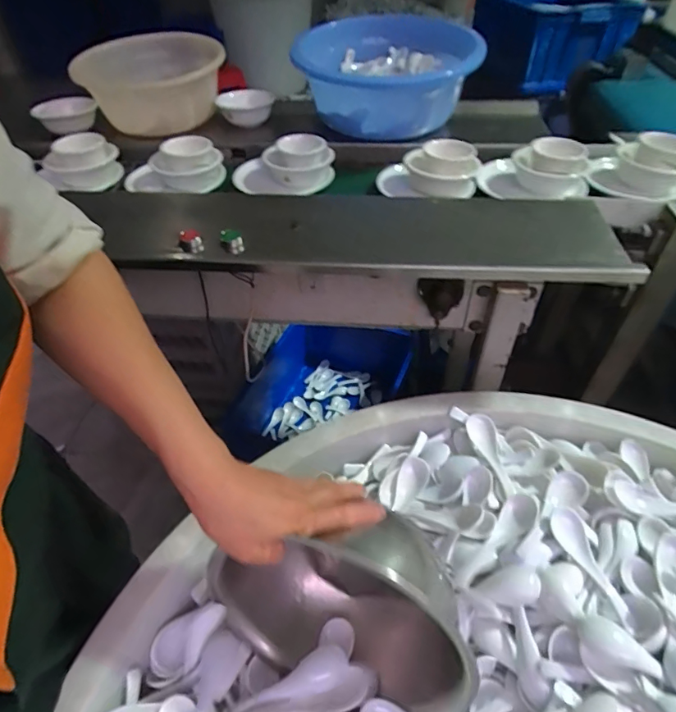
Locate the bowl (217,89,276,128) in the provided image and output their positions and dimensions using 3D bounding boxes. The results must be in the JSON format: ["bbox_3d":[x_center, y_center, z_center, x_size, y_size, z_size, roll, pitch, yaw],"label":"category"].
[{"bbox_3d":[-0.185,-0.501,0.936,0.108,0.046,0.108,-2,46,2],"label":"bowl"}]

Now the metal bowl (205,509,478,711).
[{"bbox_3d":[-0.001,0.223,0.441,0.247,0.242,0.114,12,48,15],"label":"metal bowl"}]

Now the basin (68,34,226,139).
[{"bbox_3d":[-0.347,-0.520,0.889,0.226,0.114,0.199,14,49,17],"label":"basin"}]

